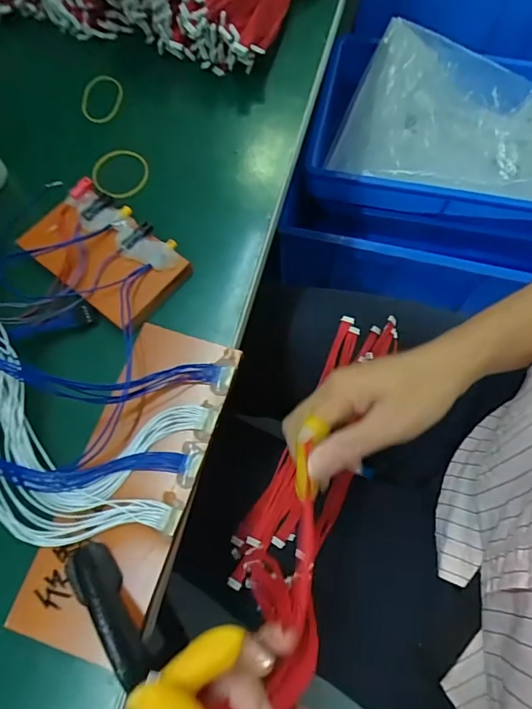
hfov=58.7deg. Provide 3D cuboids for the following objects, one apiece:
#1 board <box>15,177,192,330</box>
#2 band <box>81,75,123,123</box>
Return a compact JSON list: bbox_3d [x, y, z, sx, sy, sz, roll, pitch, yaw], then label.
[{"bbox_3d":[-0.121,-0.078,0.355,0.119,0.016,0.072,37,73,15],"label":"board"},{"bbox_3d":[-0.152,-0.234,0.438,0.040,0.009,0.060,-17,69,2],"label":"band"}]

